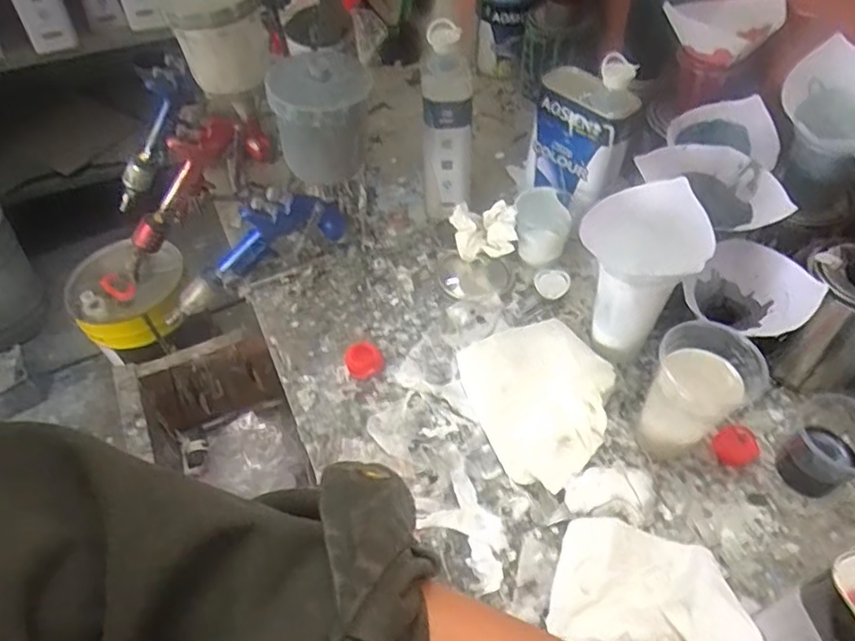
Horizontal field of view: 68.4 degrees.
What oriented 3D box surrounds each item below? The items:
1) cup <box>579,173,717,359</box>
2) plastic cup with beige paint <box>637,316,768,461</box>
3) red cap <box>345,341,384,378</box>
[{"bbox_3d":[0.208,-0.049,0.641,0.110,0.175,0.090,2,52,4],"label":"cup"},{"bbox_3d":[0.247,0.070,0.578,0.083,0.127,0.073,24,56,20],"label":"plastic cup with beige paint"},{"bbox_3d":[-0.070,0.044,0.704,0.044,0.017,0.044,0,65,0],"label":"red cap"}]

